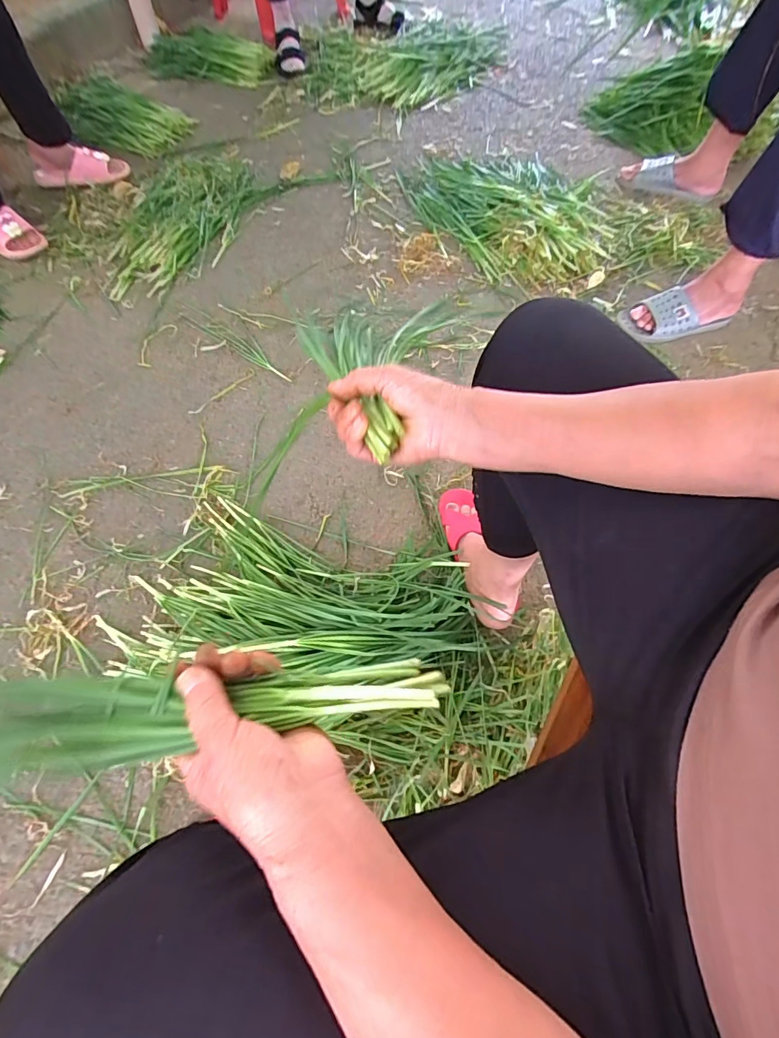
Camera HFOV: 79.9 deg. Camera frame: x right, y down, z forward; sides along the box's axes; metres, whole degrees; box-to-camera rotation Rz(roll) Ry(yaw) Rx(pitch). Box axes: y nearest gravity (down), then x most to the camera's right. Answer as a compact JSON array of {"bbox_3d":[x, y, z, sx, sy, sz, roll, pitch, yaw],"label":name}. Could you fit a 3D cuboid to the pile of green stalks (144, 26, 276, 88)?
[{"bbox_3d":[-0.510,-1.287,1.287,0.394,0.086,0.109,15,64,7],"label":"pile of green stalks"}]

